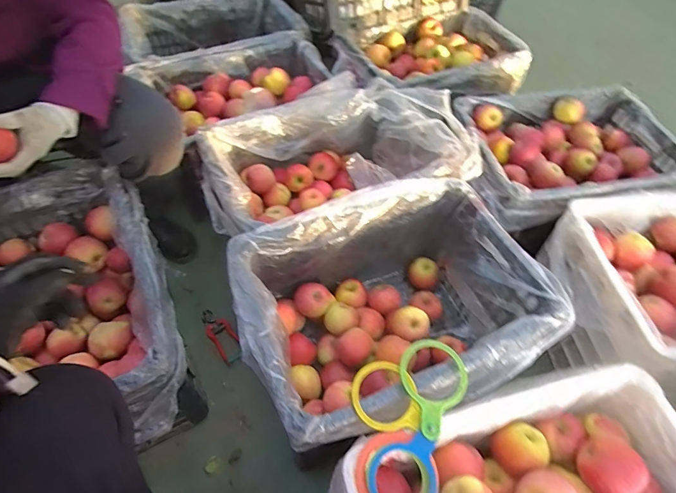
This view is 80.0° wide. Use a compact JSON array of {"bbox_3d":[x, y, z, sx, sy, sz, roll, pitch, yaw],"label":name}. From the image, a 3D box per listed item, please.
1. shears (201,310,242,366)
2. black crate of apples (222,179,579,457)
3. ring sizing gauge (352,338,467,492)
[{"bbox_3d":[-0.267,0.200,0.919,0.053,0.018,0.152,-33,63,-25],"label":"shears"},{"bbox_3d":[0.091,0.135,0.782,0.505,0.272,0.405,-20,58,-18],"label":"black crate of apples"},{"bbox_3d":[0.087,0.234,0.556,0.144,0.035,0.237,20,55,10],"label":"ring sizing gauge"}]

